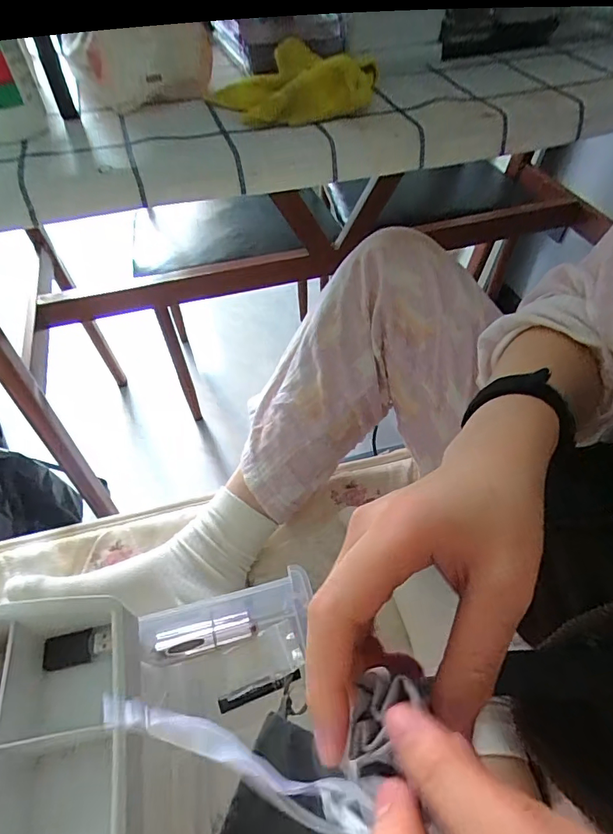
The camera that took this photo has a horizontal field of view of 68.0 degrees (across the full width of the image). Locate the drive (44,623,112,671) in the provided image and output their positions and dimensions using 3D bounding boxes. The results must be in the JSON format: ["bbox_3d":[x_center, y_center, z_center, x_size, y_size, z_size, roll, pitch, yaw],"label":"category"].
[{"bbox_3d":[-0.145,0.147,0.290,0.040,0.007,0.019,-11,52,-8],"label":"drive"}]

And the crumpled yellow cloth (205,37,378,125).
[{"bbox_3d":[-0.003,-0.299,0.398,0.151,0.050,0.080,-12,52,-9],"label":"crumpled yellow cloth"}]

